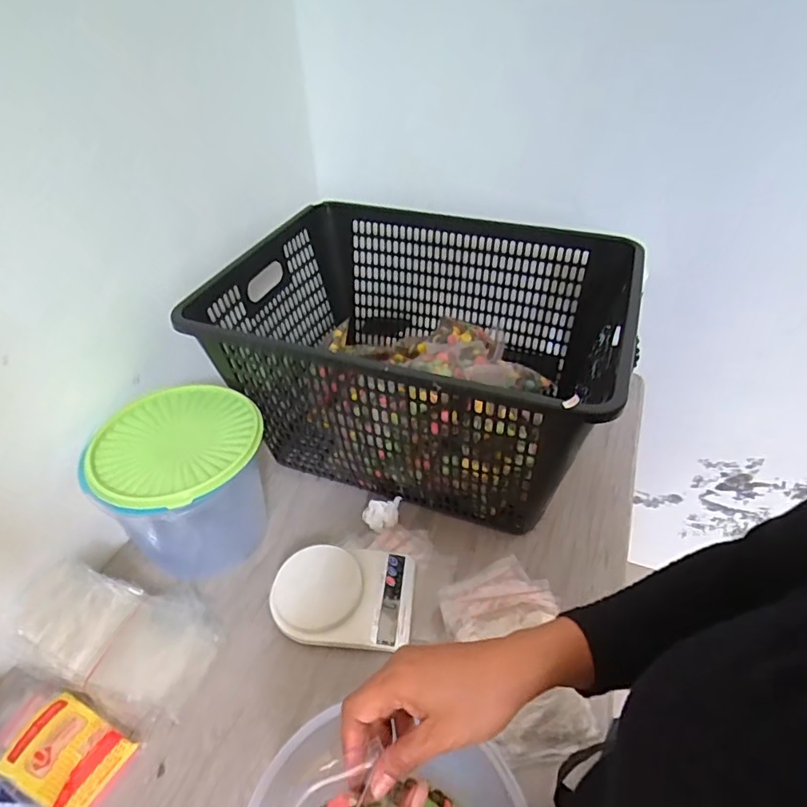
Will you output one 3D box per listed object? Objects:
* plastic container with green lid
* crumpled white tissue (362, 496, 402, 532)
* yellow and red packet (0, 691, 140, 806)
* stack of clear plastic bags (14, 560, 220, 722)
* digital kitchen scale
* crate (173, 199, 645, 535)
[{"bbox_3d":[-0.286,0.112,0.716,0.187,0.184,0.196,-1,42,1],"label":"plastic container with green lid"},{"bbox_3d":[-0.029,0.163,0.777,0.059,0.034,0.039,-12,43,-11],"label":"crumpled white tissue"},{"bbox_3d":[-0.358,0.376,0.564,0.116,0.030,0.083,18,45,20],"label":"yellow and red packet"},{"bbox_3d":[-0.339,0.274,0.644,0.220,0.033,0.135,27,44,1],"label":"stack of clear plastic bags"},{"bbox_3d":[-0.077,0.244,0.686,0.177,0.039,0.127,2,42,4],"label":"digital kitchen scale"},{"bbox_3d":[0.023,-0.068,0.820,0.528,0.293,0.417,13,44,15],"label":"crate"}]

